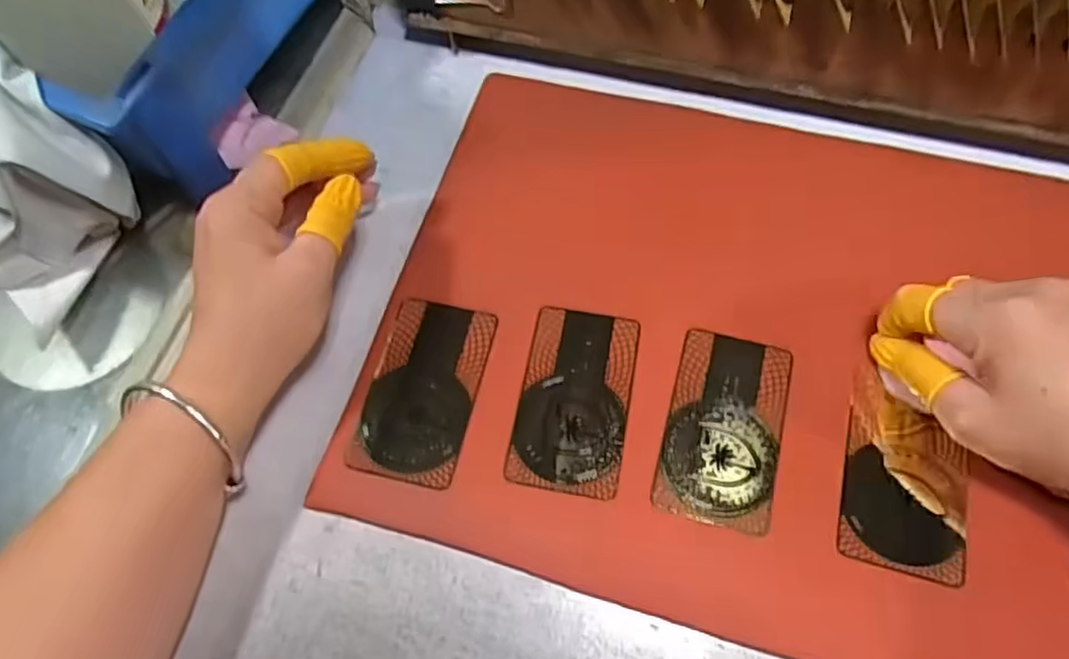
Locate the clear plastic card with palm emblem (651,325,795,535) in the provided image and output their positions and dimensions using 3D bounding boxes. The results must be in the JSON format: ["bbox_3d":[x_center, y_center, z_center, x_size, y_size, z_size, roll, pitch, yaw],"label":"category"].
[{"bbox_3d":[0.083,0.042,0.295,0.049,0.004,0.085,14,66,9],"label":"clear plastic card with palm emblem"}]

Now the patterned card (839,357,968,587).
[{"bbox_3d":[0.156,0.061,0.284,0.048,0.004,0.080,14,65,9],"label":"patterned card"}]

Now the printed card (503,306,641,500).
[{"bbox_3d":[0.018,0.029,0.302,0.048,0.004,0.084,9,66,7],"label":"printed card"}]

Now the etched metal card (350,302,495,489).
[{"bbox_3d":[-0.050,0.026,0.308,0.048,0.004,0.083,12,65,7],"label":"etched metal card"}]

